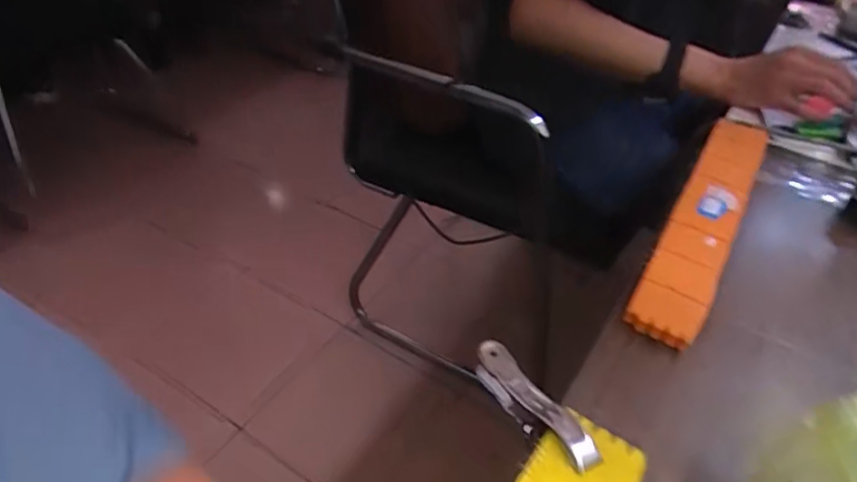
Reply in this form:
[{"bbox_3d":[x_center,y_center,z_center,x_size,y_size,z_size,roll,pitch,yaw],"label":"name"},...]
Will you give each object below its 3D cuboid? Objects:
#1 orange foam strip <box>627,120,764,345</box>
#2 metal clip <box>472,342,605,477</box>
[{"bbox_3d":[0.260,-0.032,0.531,0.053,0.018,0.341,26,48,21],"label":"orange foam strip"},{"bbox_3d":[0.069,0.114,0.387,0.020,0.042,0.115,-21,31,-24],"label":"metal clip"}]

